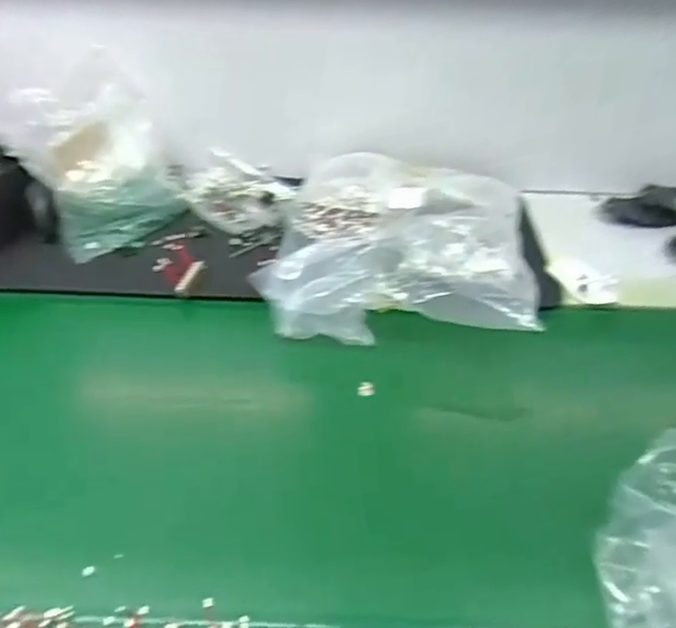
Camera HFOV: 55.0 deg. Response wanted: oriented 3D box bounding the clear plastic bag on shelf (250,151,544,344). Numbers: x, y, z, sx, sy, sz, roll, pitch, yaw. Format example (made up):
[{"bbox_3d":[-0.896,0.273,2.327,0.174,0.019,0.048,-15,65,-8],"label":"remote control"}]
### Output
[{"bbox_3d":[0.074,-0.086,0.796,0.299,0.085,0.316,4,39,4],"label":"clear plastic bag on shelf"}]

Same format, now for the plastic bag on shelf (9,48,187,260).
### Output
[{"bbox_3d":[-0.330,-0.220,0.895,0.192,0.151,0.239,-27,47,-30],"label":"plastic bag on shelf"}]

